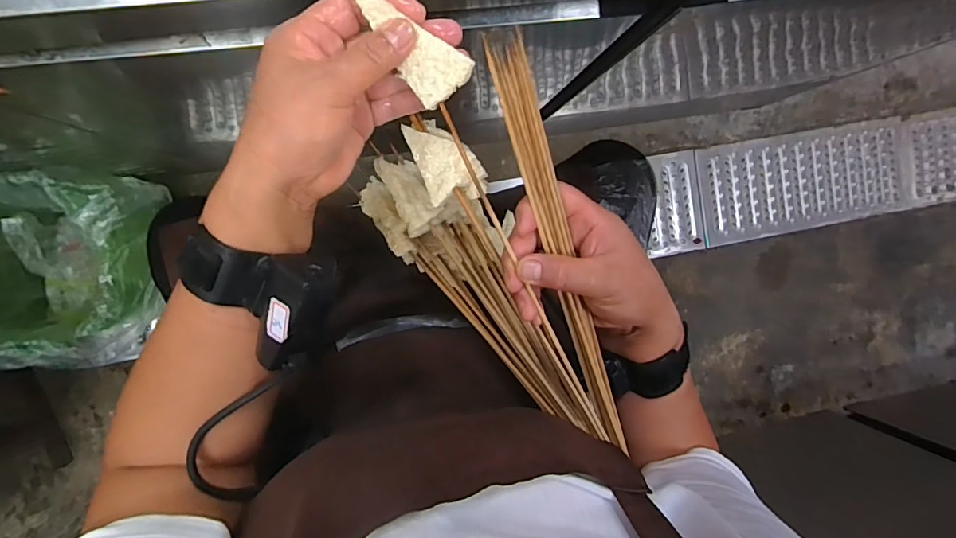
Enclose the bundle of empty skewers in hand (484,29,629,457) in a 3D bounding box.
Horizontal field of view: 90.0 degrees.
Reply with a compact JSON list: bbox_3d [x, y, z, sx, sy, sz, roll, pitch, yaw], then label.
[{"bbox_3d":[0.056,-0.007,0.317,0.024,0.014,0.279,-19,104,-7],"label":"bundle of empty skewers in hand"}]

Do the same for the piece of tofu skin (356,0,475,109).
[{"bbox_3d":[-0.040,-0.120,0.260,0.073,0.005,0.030,32,118,-10],"label":"piece of tofu skin"}]

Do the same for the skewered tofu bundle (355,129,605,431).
[{"bbox_3d":[0.003,0.019,0.365,0.074,0.116,0.245,-34,94,-6],"label":"skewered tofu bundle"}]

